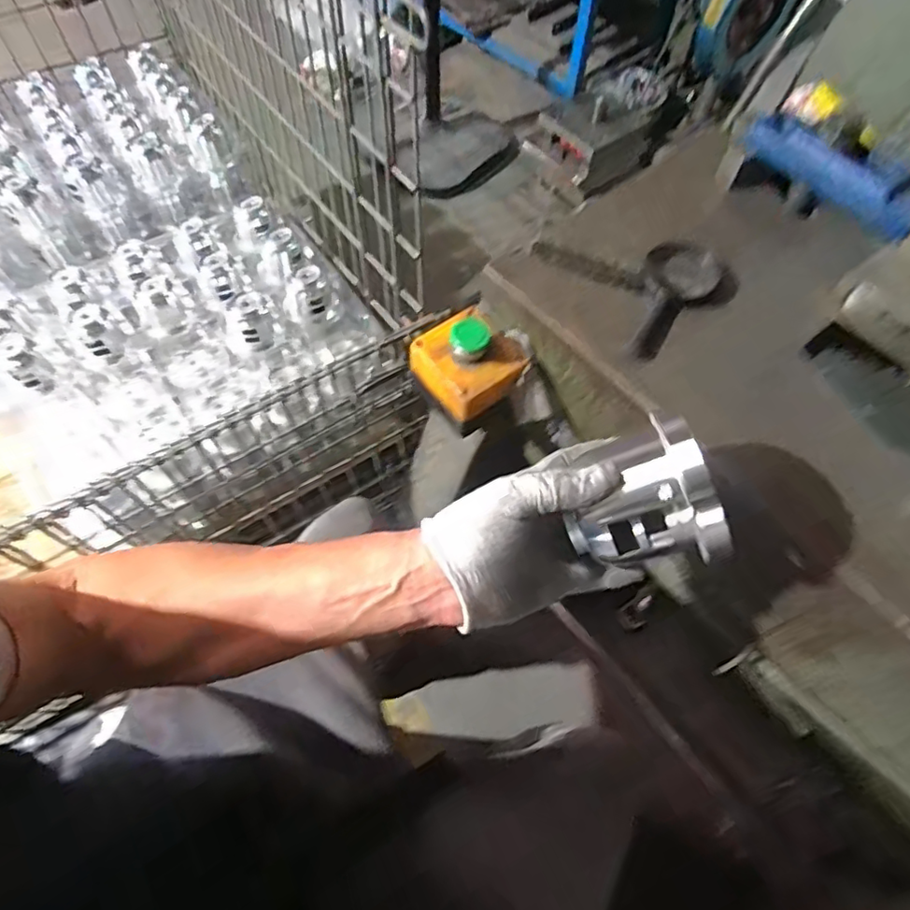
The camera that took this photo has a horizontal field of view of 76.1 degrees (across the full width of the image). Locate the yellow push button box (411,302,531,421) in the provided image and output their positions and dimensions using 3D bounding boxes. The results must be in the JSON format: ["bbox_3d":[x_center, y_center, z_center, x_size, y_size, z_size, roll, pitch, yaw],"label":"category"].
[{"bbox_3d":[0.012,-0.085,0.499,0.091,0.054,0.080,-32,64,-17],"label":"yellow push button box"}]

